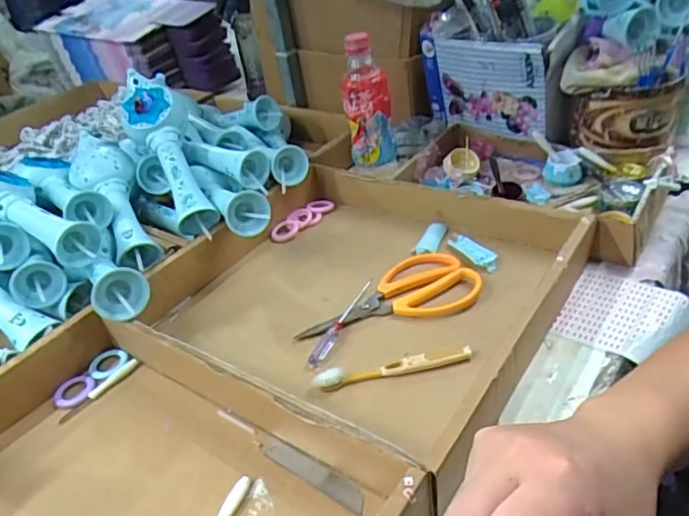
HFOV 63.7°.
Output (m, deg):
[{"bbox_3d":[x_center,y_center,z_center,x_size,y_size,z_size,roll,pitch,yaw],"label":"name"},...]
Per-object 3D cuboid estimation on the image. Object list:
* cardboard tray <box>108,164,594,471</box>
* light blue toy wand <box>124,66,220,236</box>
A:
[{"bbox_3d":[0.008,0.020,0.571,0.366,0.055,0.366,18,43,31],"label":"cardboard tray"},{"bbox_3d":[-0.212,-0.126,0.681,0.074,0.052,0.247,-20,71,-16],"label":"light blue toy wand"}]

